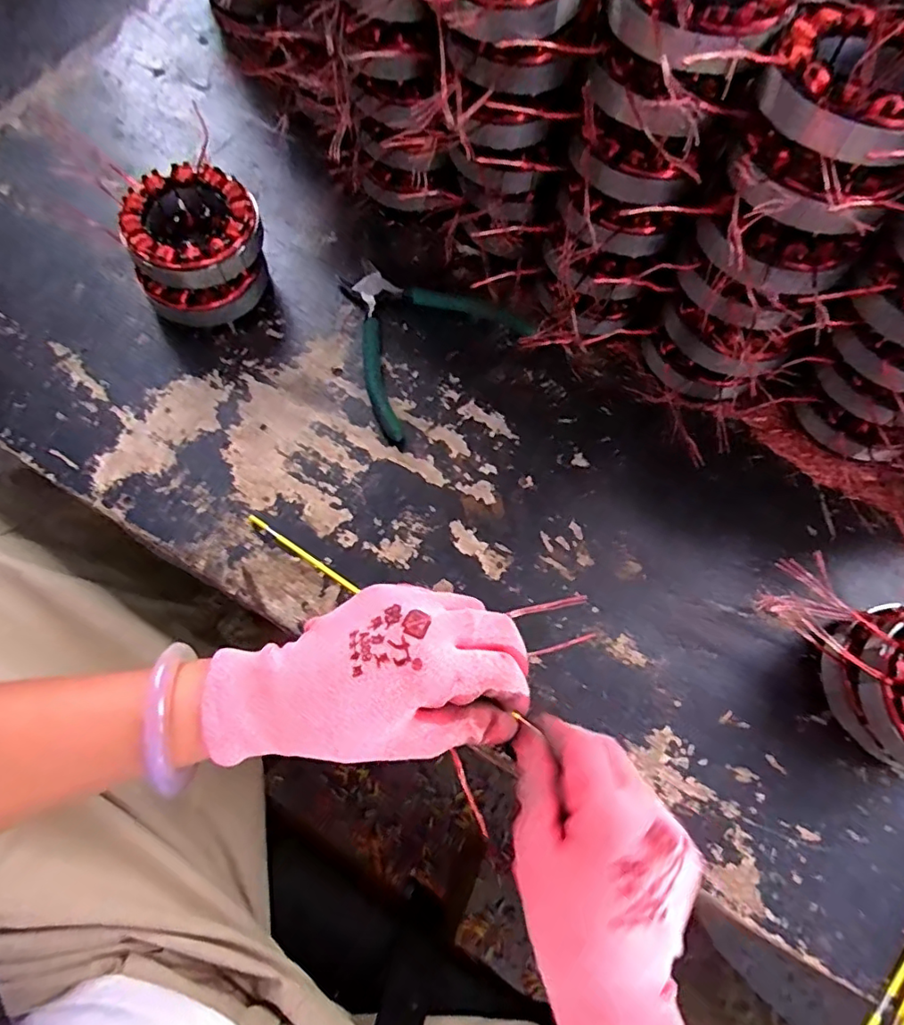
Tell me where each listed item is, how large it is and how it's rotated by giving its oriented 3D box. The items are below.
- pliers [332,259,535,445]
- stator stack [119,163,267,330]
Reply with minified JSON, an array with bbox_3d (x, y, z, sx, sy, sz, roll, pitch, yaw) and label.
[{"bbox_3d":[-0.031,-0.136,0.410,0.134,0.010,0.122,-41,76,-12],"label":"pliers"},{"bbox_3d":[-0.179,-0.185,0.400,0.094,0.068,0.088,-27,74,-8],"label":"stator stack"}]

